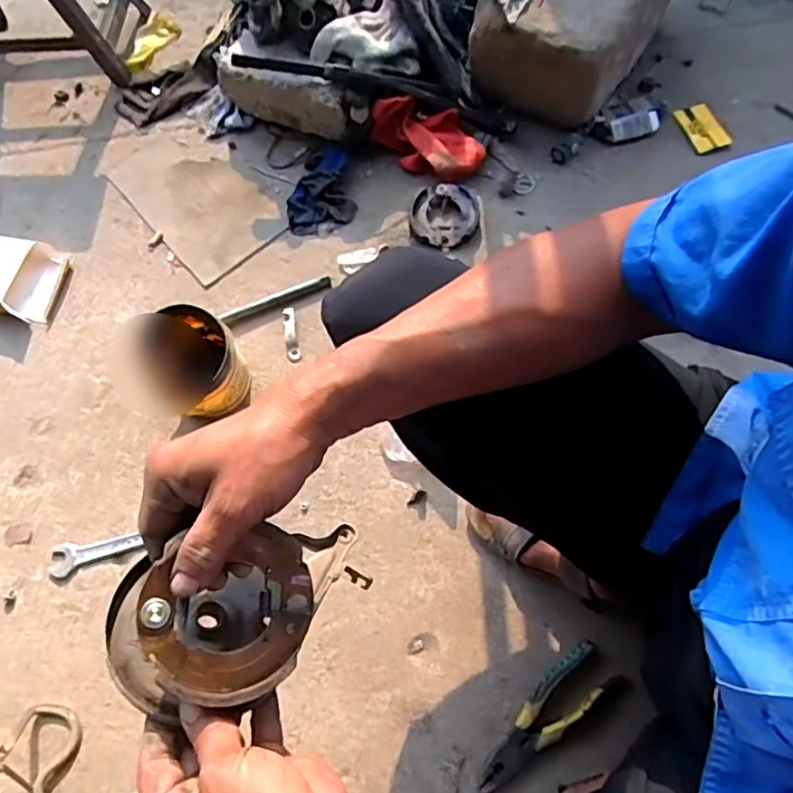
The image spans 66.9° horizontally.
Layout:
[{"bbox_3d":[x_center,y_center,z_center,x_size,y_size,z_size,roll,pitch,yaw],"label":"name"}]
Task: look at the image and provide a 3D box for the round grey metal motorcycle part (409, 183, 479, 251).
[{"bbox_3d":[0.067,-0.256,0.853,0.093,0.031,0.085,-6,68,4],"label":"round grey metal motorcycle part"}]

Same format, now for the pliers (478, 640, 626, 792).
[{"bbox_3d":[0.153,0.340,0.635,0.183,0.021,0.056,-38,70,-9],"label":"pliers"}]

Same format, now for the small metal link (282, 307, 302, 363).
[{"bbox_3d":[-0.145,-0.084,0.823,0.021,0.006,0.078,-12,81,6],"label":"small metal link"}]

